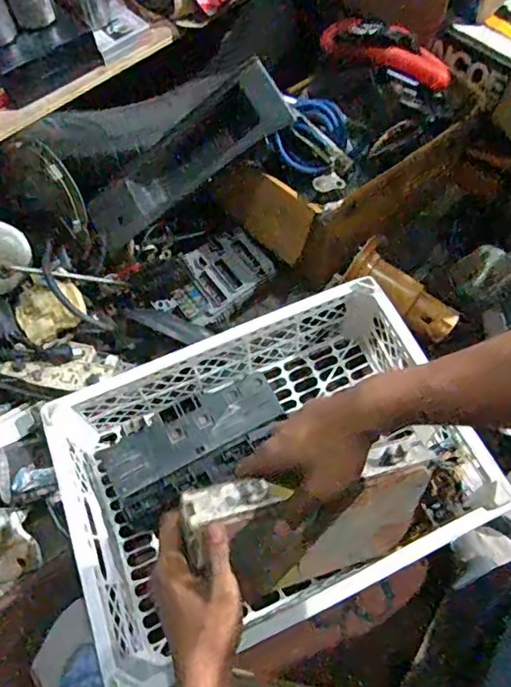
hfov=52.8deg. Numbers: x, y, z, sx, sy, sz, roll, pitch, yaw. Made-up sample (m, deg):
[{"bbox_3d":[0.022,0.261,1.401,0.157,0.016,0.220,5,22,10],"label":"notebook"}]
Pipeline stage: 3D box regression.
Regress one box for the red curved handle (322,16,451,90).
[{"bbox_3d":[0.176,-0.392,0.693,0.180,0.054,0.044,30,69,14],"label":"red curved handle"}]

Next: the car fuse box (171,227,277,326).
[{"bbox_3d":[-0.056,-0.103,0.770,0.148,0.032,0.098,-36,69,-15],"label":"car fuse box"}]

